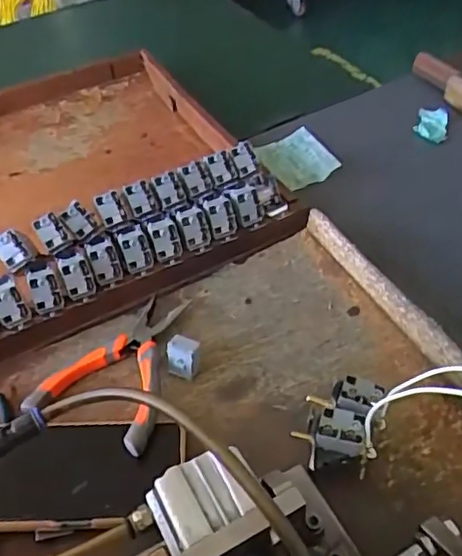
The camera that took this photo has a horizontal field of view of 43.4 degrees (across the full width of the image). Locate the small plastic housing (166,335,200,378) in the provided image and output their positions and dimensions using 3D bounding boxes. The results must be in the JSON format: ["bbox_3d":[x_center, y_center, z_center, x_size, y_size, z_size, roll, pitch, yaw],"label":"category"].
[{"bbox_3d":[-0.038,0.064,0.461,0.023,0.031,0.021,17,52,20],"label":"small plastic housing"}]

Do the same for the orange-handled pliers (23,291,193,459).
[{"bbox_3d":[-0.081,0.065,0.463,0.101,0.032,0.140,15,51,18],"label":"orange-handled pliers"}]

